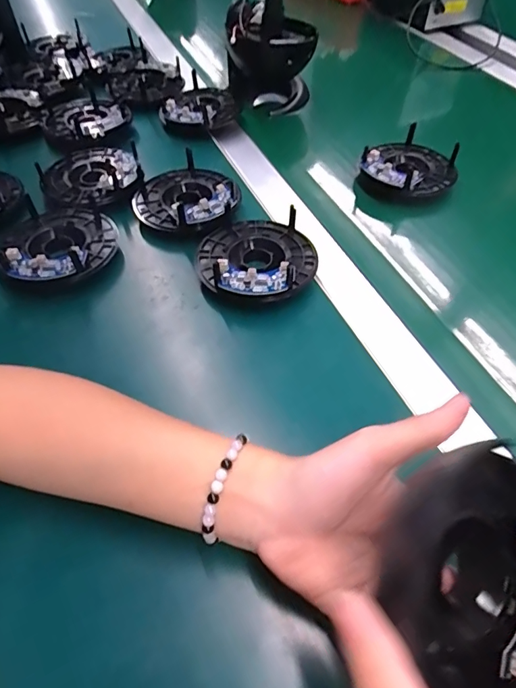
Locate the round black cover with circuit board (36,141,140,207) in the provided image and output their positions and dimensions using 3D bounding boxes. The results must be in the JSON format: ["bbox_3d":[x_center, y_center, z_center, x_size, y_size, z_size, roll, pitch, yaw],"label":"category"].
[{"bbox_3d":[-0.169,-0.176,0.462,0.103,0.026,0.100,0,52,0],"label":"round black cover with circuit board"}]

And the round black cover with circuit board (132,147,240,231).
[{"bbox_3d":[-0.072,-0.151,0.432,0.097,0.022,0.103,0,52,0],"label":"round black cover with circuit board"}]

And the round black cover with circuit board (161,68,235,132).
[{"bbox_3d":[-0.075,-0.297,0.557,0.089,0.030,0.099,1,52,0],"label":"round black cover with circuit board"}]

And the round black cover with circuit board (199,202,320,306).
[{"bbox_3d":[0.000,-0.074,0.382,0.100,0.032,0.099,0,52,0],"label":"round black cover with circuit board"}]

